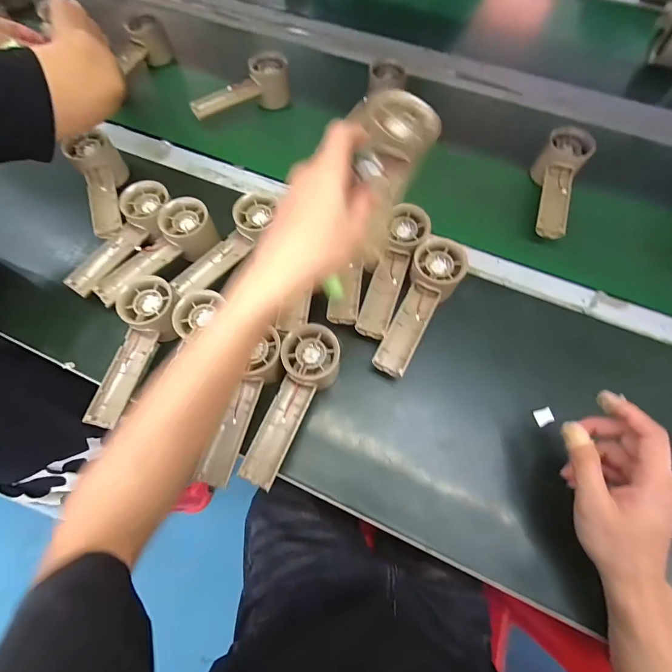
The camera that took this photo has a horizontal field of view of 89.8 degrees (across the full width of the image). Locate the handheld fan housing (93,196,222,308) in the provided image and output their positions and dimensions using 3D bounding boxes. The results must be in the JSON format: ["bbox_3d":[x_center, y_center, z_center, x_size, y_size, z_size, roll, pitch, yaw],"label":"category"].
[{"bbox_3d":[-0.209,-0.094,0.395,0.156,0.047,0.057,-43,74,-14],"label":"handheld fan housing"}]

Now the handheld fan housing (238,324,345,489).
[{"bbox_3d":[-0.044,0.066,0.330,0.059,0.029,0.157,23,85,9],"label":"handheld fan housing"}]

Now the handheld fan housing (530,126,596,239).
[{"bbox_3d":[0.285,-0.196,0.434,0.054,0.047,0.151,20,70,8],"label":"handheld fan housing"}]

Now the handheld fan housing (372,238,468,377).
[{"bbox_3d":[0.091,-0.033,0.359,0.054,0.030,0.156,24,71,9],"label":"handheld fan housing"}]

